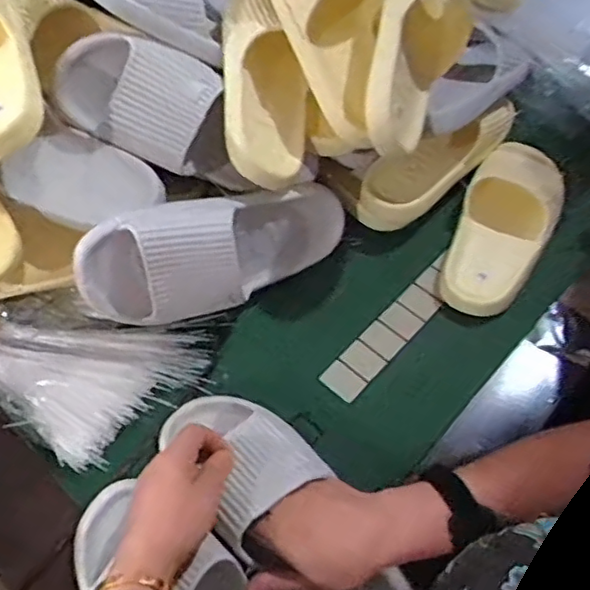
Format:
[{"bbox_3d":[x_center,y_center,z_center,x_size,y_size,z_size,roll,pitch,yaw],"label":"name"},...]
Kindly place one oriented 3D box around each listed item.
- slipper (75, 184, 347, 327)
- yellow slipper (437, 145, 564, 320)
[{"bbox_3d":[-0.062,-0.042,0.601,0.279,0.105,0.078,-16,27,-28],"label":"slipper"},{"bbox_3d":[0.232,-0.086,0.690,0.100,0.048,0.238,27,61,15],"label":"yellow slipper"}]

